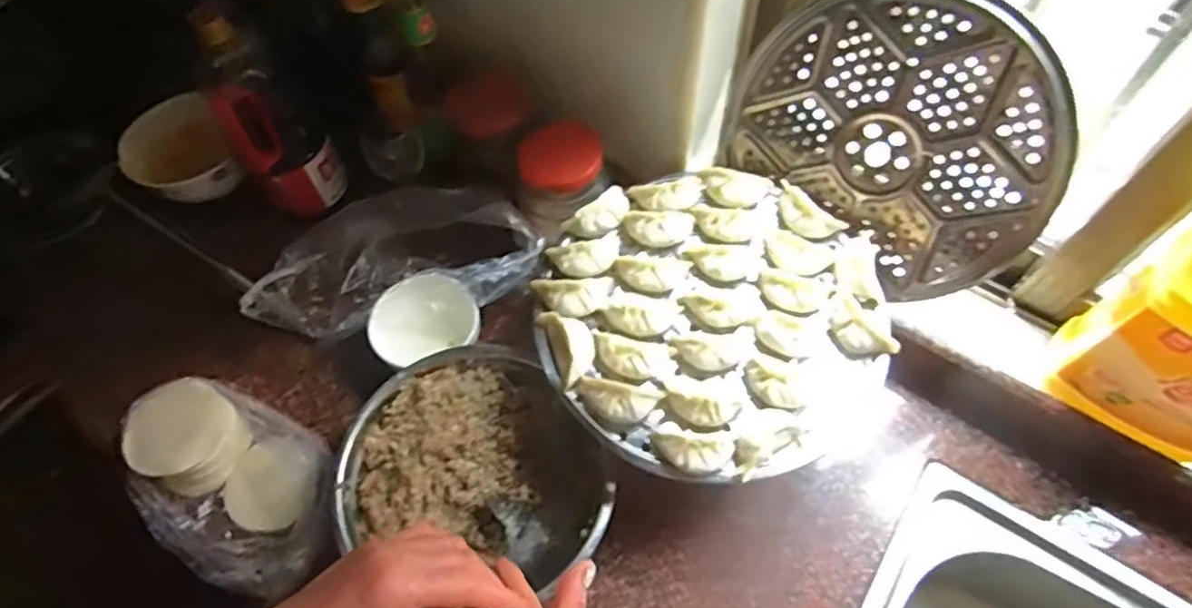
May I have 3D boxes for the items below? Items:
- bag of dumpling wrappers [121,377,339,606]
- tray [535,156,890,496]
[{"bbox_3d":[-0.340,0.167,0.622,0.215,0.067,0.147,29,65,17],"label":"bag of dumpling wrappers"},{"bbox_3d":[0.103,0.009,0.592,0.297,0.043,0.283,-11,60,-5],"label":"tray"}]

